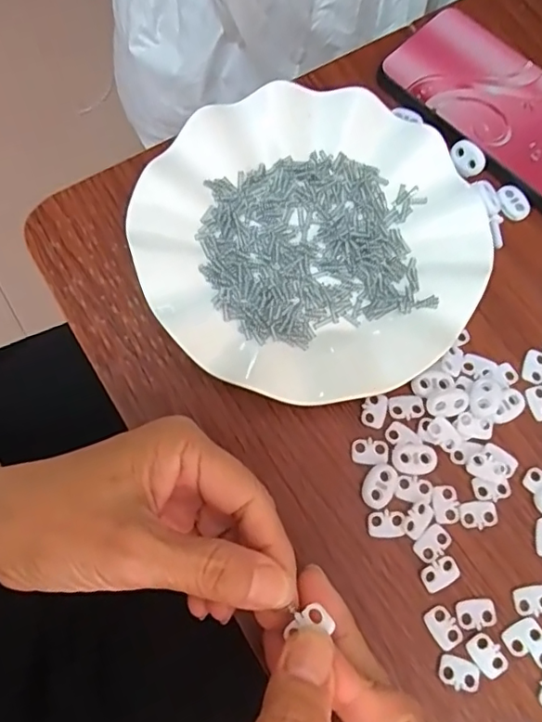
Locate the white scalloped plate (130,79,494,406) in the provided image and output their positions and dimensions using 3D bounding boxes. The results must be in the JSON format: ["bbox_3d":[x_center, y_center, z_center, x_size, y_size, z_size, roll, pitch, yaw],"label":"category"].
[{"bbox_3d":[0.022,-0.068,0.305,0.180,0.023,0.182,0,73,-1],"label":"white scalloped plate"}]

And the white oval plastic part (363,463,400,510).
[{"bbox_3d":[0.056,0.063,0.279,0.016,0.004,0.023,30,74,7],"label":"white oval plastic part"}]

